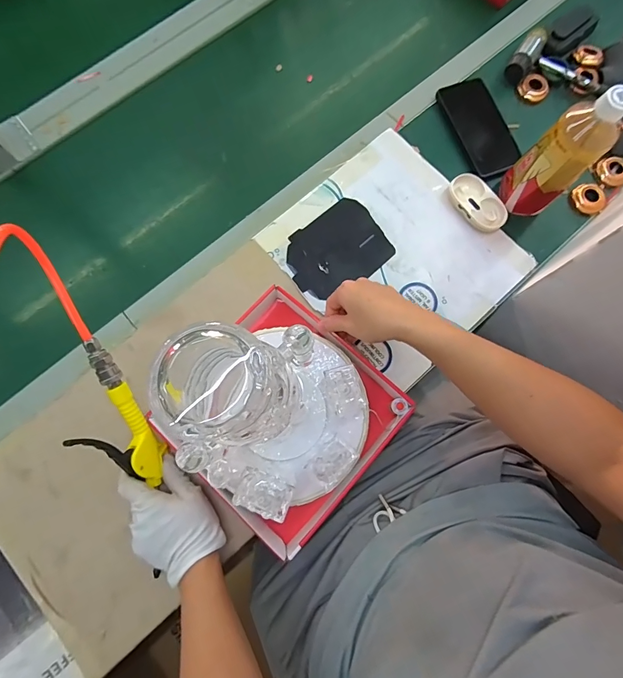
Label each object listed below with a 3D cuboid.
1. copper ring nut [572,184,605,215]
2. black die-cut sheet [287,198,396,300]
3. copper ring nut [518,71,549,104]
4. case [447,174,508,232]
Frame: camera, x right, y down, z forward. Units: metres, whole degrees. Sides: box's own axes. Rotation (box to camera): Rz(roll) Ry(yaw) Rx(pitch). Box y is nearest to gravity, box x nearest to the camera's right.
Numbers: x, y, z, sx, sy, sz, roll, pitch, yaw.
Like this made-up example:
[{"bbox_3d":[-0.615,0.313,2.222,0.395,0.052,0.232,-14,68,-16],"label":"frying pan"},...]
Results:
[{"bbox_3d":[0.414,-0.209,0.565,0.041,0.018,0.048,-38,80,-8],"label":"copper ring nut"},{"bbox_3d":[0.036,-0.130,0.549,0.148,0.006,0.115,-37,80,-8],"label":"black die-cut sheet"},{"bbox_3d":[0.358,-0.404,0.605,0.046,0.021,0.044,0,77,-1],"label":"copper ring nut"},{"bbox_3d":[0.244,-0.200,0.556,0.055,0.019,0.094,-38,80,-8],"label":"case"}]

